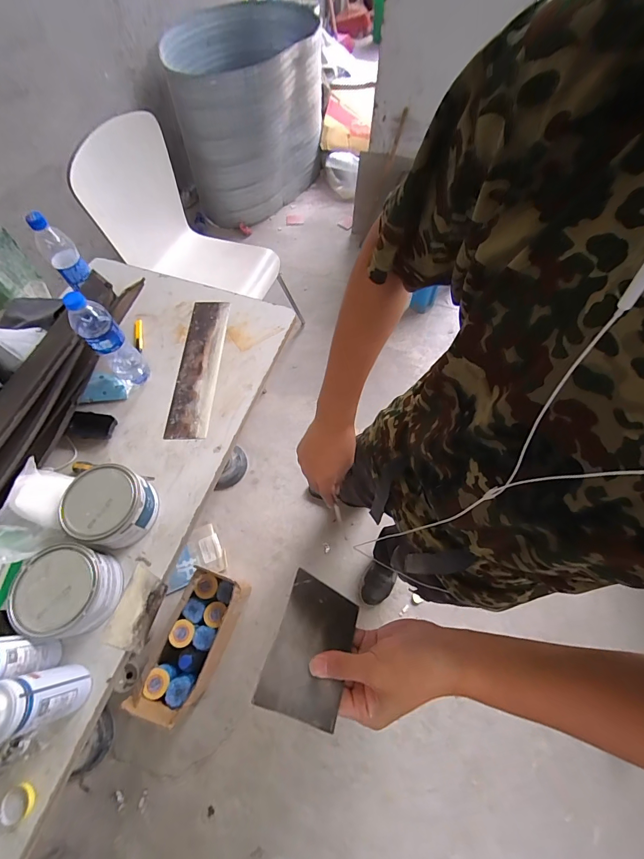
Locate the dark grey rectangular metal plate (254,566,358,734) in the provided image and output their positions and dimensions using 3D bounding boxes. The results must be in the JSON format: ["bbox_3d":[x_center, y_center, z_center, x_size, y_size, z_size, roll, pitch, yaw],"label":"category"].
[{"bbox_3d":[-0.010,0.210,0.359,0.073,0.010,0.118,15,46,9],"label":"dark grey rectangular metal plate"}]

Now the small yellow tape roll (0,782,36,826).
[{"bbox_3d":[-0.414,0.508,0.496,0.038,0.013,0.038,0,64,0],"label":"small yellow tape roll"}]

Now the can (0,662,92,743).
[{"bbox_3d":[-0.382,0.349,0.468,0.071,0.186,0.067,0,64,0],"label":"can"}]

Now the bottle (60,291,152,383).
[{"bbox_3d":[-0.409,-0.171,0.703,0.067,0.215,0.066,-35,69,-16],"label":"bottle"}]

